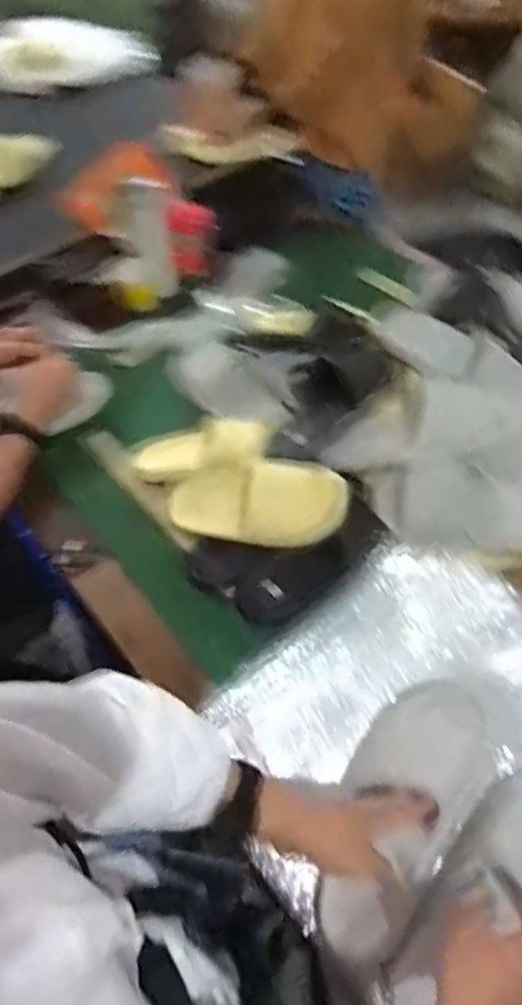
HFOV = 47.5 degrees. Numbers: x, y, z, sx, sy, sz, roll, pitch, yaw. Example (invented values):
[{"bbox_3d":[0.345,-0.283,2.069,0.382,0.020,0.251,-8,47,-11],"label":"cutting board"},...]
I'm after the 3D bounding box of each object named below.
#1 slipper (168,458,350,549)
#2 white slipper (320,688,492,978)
[{"bbox_3d":[-0.015,-0.004,0.811,0.256,0.088,0.101,0,54,20],"label":"slipper"},{"bbox_3d":[0.139,0.310,0.601,0.120,0.082,0.272,23,65,17],"label":"white slipper"}]

